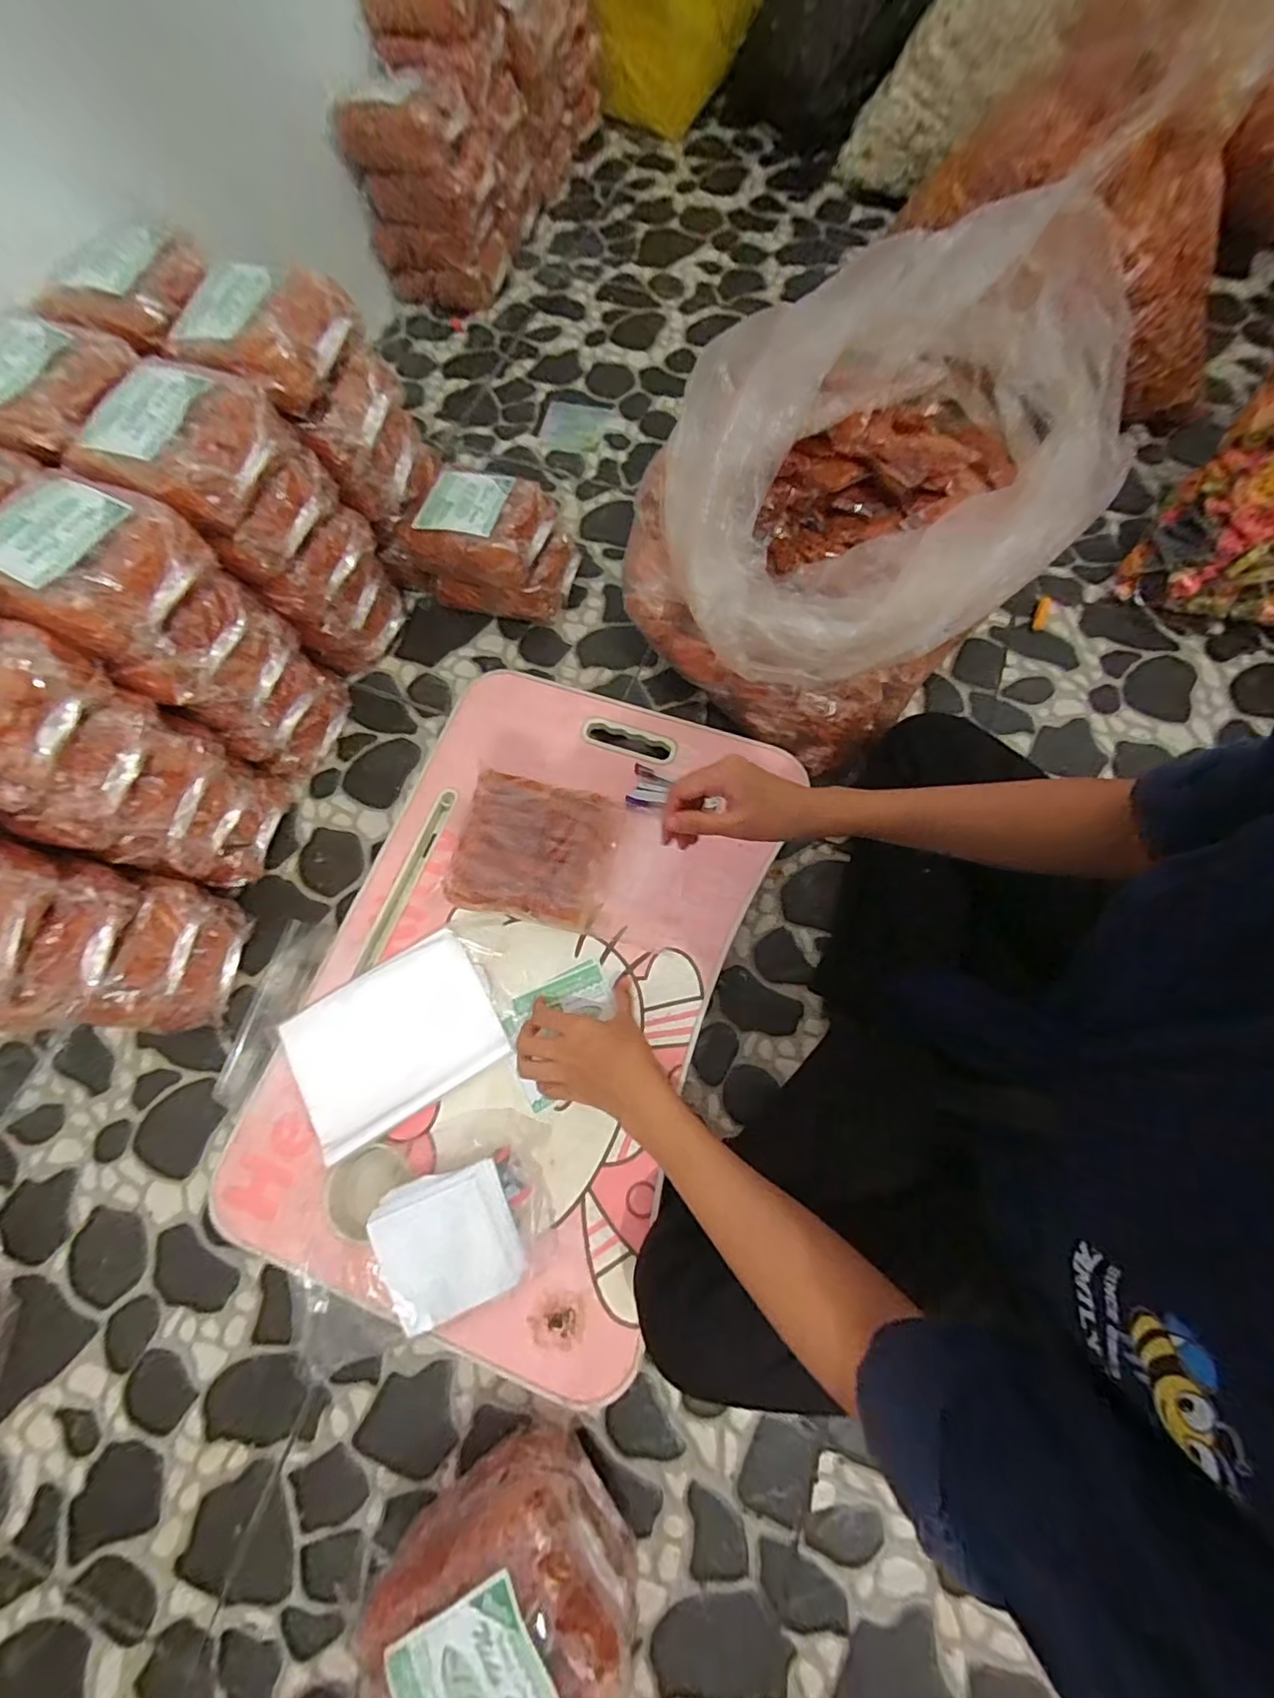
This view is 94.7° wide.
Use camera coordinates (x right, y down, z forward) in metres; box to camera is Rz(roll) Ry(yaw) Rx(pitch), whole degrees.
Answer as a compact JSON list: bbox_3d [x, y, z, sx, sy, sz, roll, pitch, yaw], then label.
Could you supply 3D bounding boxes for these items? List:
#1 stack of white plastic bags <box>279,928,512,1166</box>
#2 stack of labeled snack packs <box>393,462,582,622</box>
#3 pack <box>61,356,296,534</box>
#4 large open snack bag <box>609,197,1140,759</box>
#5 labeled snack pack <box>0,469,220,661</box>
[{"bbox_3d":[-0.222,0.175,0.542,0.182,0.011,0.134,-30,73,-9],"label":"stack of white plastic bags"},{"bbox_3d":[-0.171,-0.358,0.695,0.177,0.103,0.111,13,72,6],"label":"stack of labeled snack packs"},{"bbox_3d":[-0.387,-0.352,0.499,0.144,0.056,0.141,18,72,7],"label":"pack"},{"bbox_3d":[0.205,-0.327,0.553,0.385,0.273,0.315,-40,74,-11],"label":"large open snack bag"},{"bbox_3d":[-0.440,-0.230,0.461,0.156,0.051,0.136,22,73,9],"label":"labeled snack pack"}]

